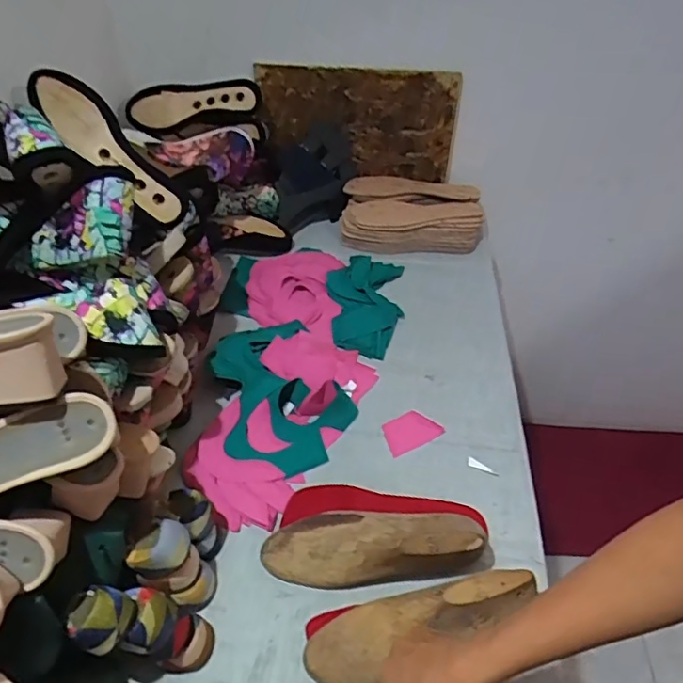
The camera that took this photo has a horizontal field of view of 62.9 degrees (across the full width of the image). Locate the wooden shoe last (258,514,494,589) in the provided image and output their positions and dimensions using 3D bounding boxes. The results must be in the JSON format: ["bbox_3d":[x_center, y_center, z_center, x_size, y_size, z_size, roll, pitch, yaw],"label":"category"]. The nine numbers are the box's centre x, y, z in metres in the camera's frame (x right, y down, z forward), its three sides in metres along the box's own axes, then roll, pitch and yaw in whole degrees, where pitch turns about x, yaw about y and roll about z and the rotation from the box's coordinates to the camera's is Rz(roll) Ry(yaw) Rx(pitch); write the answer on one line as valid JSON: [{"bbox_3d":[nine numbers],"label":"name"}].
[{"bbox_3d":[0.036,0.221,0.617,0.245,0.083,0.076,-9,44,12],"label":"wooden shoe last"}]

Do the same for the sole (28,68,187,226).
[{"bbox_3d":[-0.285,-0.239,0.703,0.224,0.067,0.066,44,49,-13],"label":"sole"}]

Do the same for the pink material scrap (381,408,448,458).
[{"bbox_3d":[0.093,0.122,0.766,0.078,0.004,0.055,-23,49,-19],"label":"pink material scrap"}]

